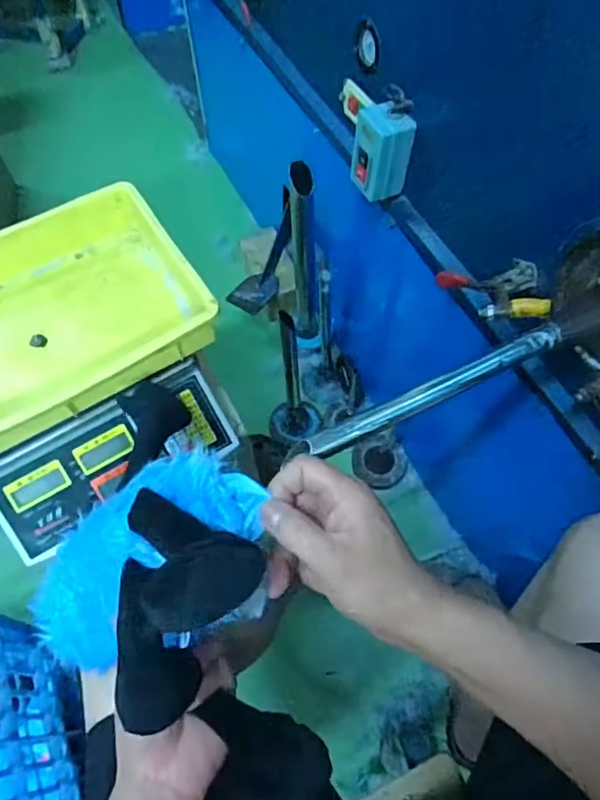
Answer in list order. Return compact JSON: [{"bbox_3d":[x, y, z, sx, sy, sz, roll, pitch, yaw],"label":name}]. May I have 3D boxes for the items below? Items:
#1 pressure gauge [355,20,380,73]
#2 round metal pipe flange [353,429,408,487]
[{"bbox_3d":[0.084,-0.435,0.681,0.010,0.049,0.050,-20,63,-10],"label":"pressure gauge"},{"bbox_3d":[0.153,0.119,1.055,0.097,0.030,0.096,-26,84,6],"label":"round metal pipe flange"}]

